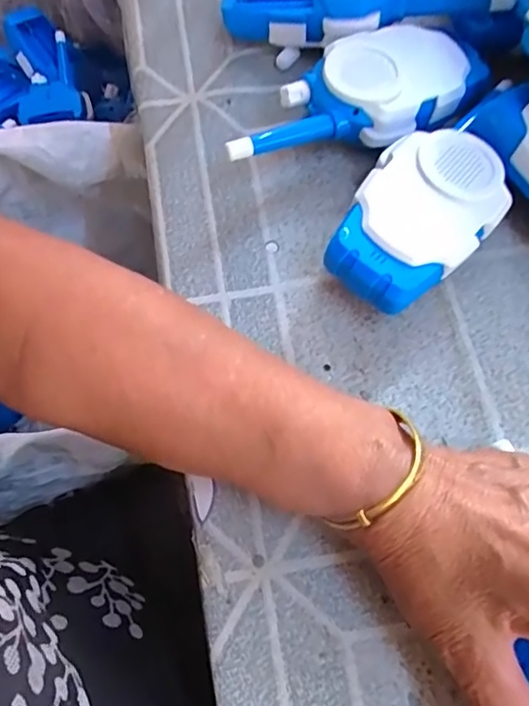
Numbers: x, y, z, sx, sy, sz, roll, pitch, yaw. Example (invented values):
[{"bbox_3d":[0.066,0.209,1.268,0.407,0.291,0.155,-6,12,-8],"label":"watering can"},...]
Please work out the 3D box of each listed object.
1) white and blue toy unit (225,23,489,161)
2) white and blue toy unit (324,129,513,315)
[{"bbox_3d":[0.049,-0.133,0.300,0.144,0.038,0.056,-25,71,-6],"label":"white and blue toy unit"},{"bbox_3d":[0.076,-0.063,0.277,0.060,0.039,0.097,36,75,14],"label":"white and blue toy unit"}]

